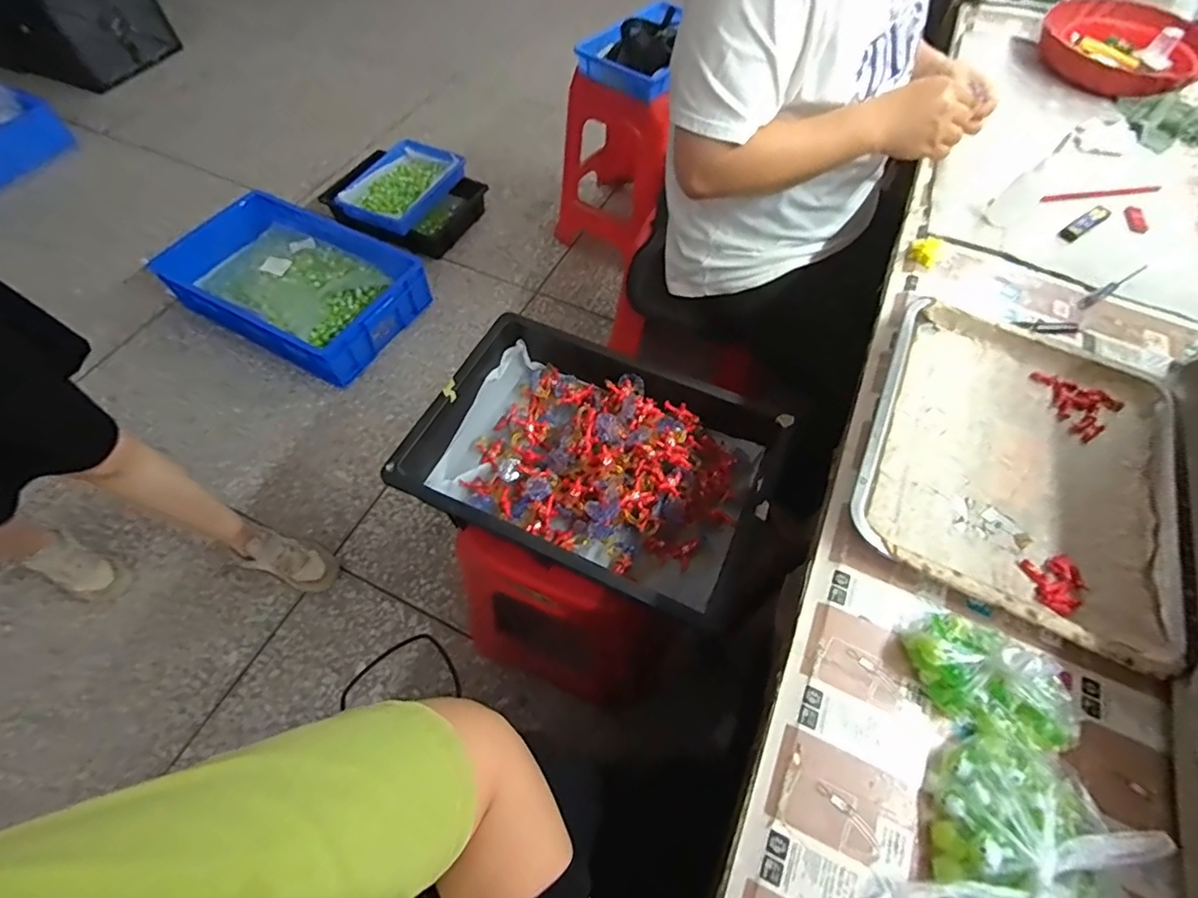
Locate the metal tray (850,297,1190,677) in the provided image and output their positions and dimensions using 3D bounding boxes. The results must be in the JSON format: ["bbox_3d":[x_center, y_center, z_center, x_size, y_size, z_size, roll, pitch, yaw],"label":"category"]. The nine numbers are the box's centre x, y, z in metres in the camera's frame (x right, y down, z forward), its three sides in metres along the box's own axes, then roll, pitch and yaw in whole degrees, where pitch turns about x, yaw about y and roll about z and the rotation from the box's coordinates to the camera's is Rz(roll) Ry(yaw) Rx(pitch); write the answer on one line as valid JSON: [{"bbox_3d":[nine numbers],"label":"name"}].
[{"bbox_3d":[0.384,0.010,0.489,0.257,0.030,0.309,24,64,11],"label":"metal tray"}]

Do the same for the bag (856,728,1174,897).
[{"bbox_3d":[0.258,0.255,0.336,0.147,0.042,0.134,19,63,9],"label":"bag"}]

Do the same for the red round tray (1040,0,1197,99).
[{"bbox_3d":[0.850,-0.651,0.864,0.237,0.045,0.237,0,59,-1],"label":"red round tray"}]

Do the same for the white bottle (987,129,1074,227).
[{"bbox_3d":[0.517,-0.320,0.634,0.042,0.113,0.051,38,67,17],"label":"white bottle"}]

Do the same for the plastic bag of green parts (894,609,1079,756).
[{"bbox_3d":[0.285,0.160,0.381,0.114,0.050,0.069,22,63,10],"label":"plastic bag of green parts"}]

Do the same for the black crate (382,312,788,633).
[{"bbox_3d":[-0.012,0.011,0.730,0.423,0.085,0.318,23,61,12],"label":"black crate"}]

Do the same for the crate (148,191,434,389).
[{"bbox_3d":[-0.852,-0.481,1.527,0.668,0.140,0.454,29,65,14],"label":"crate"}]

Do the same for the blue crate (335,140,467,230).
[{"bbox_3d":[-0.623,-0.831,1.684,0.272,0.065,0.383,24,62,13],"label":"blue crate"}]

